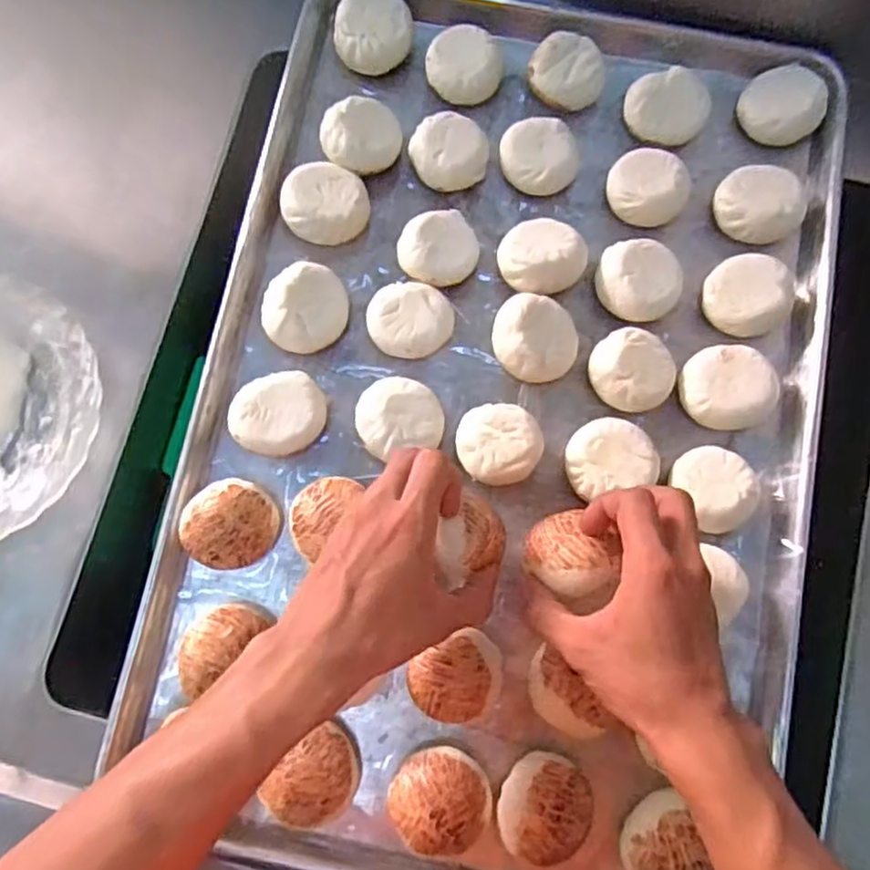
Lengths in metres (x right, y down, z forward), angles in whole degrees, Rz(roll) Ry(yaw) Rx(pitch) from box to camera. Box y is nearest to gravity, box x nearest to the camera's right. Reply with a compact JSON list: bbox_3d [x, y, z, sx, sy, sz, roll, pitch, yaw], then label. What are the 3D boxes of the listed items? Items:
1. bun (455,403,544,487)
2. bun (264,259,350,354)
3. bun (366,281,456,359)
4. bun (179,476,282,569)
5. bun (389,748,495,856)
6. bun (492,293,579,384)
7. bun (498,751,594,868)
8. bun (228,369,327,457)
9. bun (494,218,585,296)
[{"bbox_3d":[0.042,0.008,0.475,0.053,0.036,0.052,7,78,2],"label":"bun"},{"bbox_3d":[-0.087,-0.085,0.485,0.057,0.027,0.051,-26,79,-5],"label":"bun"},{"bbox_3d":[-0.016,-0.077,0.488,0.053,0.023,0.051,0,78,1],"label":"bun"},{"bbox_3d":[-0.129,0.058,0.460,0.056,0.038,0.052,0,78,1],"label":"bun"},{"bbox_3d":[0.003,0.217,0.433,0.055,0.039,0.056,0,78,1],"label":"bun"},{"bbox_3d":[0.068,-0.063,0.488,0.055,0.040,0.055,6,78,2],"label":"bun"},{"bbox_3d":[0.066,0.222,0.432,0.055,0.041,0.054,0,78,1],"label":"bun"},{"bbox_3d":[-0.102,-0.013,0.475,0.059,0.027,0.052,-22,78,-4],"label":"bun"},{"bbox_3d":[0.072,-0.123,0.500,0.059,0.039,0.054,-25,79,-5],"label":"bun"}]

